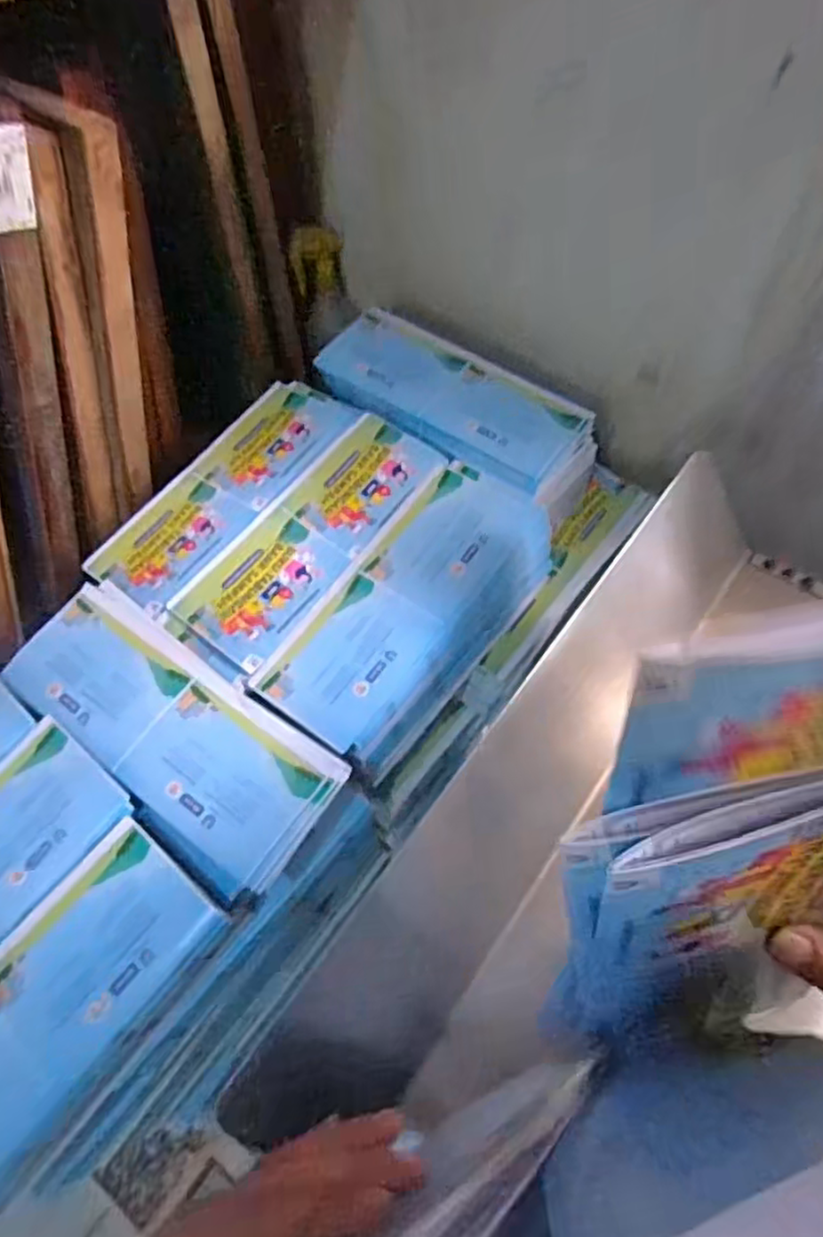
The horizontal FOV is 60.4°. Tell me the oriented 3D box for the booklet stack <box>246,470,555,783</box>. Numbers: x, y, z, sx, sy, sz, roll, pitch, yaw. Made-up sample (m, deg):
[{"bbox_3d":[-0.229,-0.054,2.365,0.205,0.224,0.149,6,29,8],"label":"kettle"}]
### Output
[{"bbox_3d":[0.007,-0.003,0.720,0.138,0.101,0.320,34,67,19],"label":"booklet stack"}]

